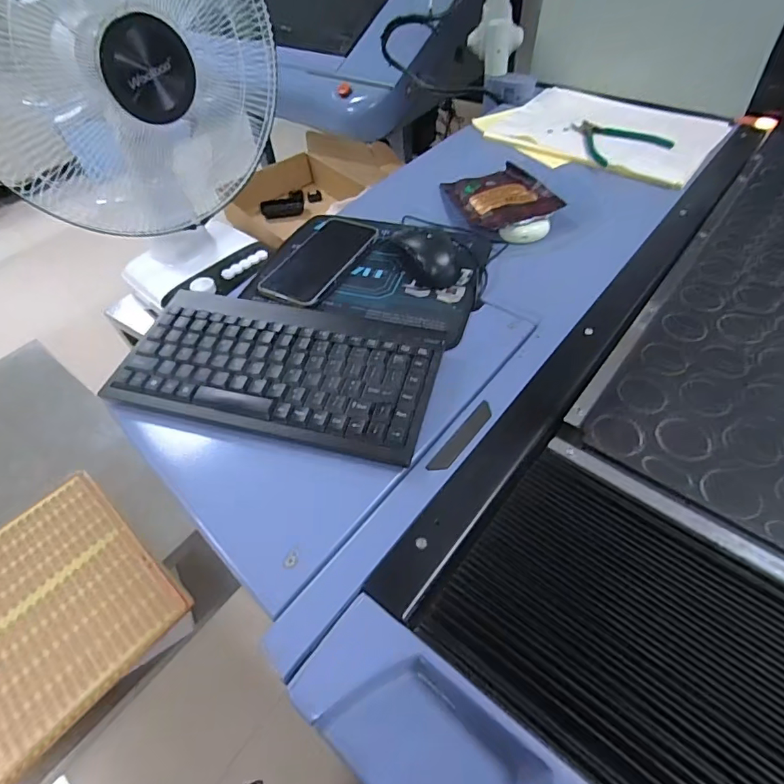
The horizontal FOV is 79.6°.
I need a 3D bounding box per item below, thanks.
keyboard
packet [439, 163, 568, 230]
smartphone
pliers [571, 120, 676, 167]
[{"bbox_3d":[-0.106,-0.022,0.444,0.288,0.030,0.149,10,52,14],"label":"keyboard"},{"bbox_3d":[0.152,-0.271,0.658,0.118,0.027,0.145,-14,51,-6],"label":"packet"},{"bbox_3d":[-0.085,-0.157,0.562,0.080,0.010,0.159,20,55,20],"label":"smartphone"},{"bbox_3d":[0.330,-0.387,0.720,0.125,0.009,0.134,-21,52,-12],"label":"pliers"}]

